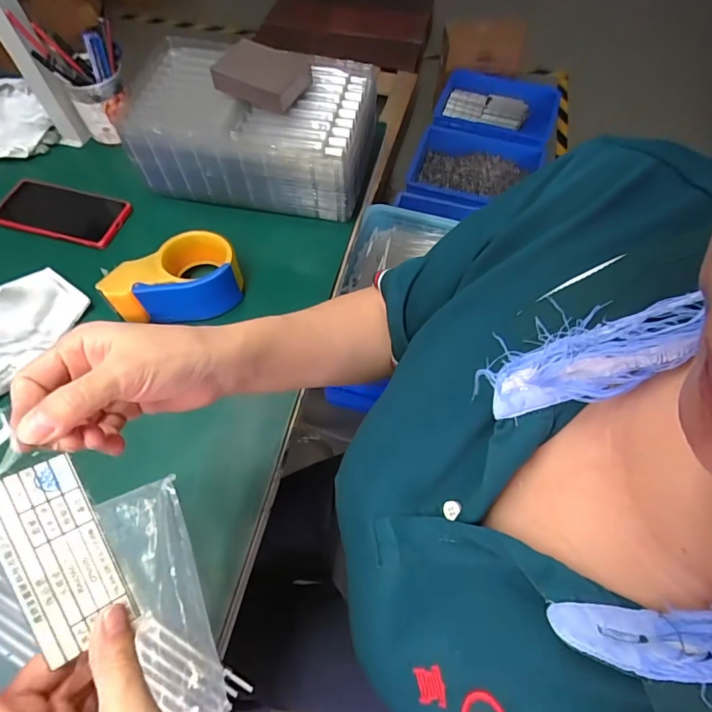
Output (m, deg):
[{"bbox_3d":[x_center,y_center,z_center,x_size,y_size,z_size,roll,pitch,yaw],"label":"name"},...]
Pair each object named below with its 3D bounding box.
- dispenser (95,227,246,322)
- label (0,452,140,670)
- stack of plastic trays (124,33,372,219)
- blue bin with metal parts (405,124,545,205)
[{"bbox_3d":[-0.203,-0.085,0.505,0.141,0.058,0.083,-18,63,-10],"label":"dispenser"},{"bbox_3d":[-0.148,0.100,0.224,0.040,0.004,0.092,-24,96,-34],"label":"label"},{"bbox_3d":[-0.128,-0.289,0.584,0.287,0.104,0.170,7,61,3],"label":"stack of plastic trays"},{"bbox_3d":[0.383,-0.603,1.513,0.414,0.124,0.366,16,62,8],"label":"blue bin with metal parts"}]

